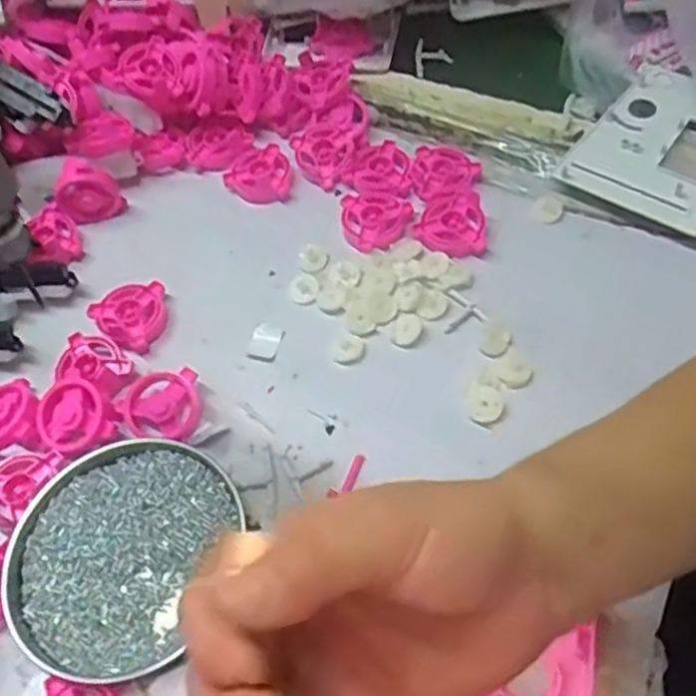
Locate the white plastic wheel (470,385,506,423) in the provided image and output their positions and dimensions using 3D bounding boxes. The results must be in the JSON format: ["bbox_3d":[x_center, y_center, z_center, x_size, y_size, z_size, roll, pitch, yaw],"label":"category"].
[{"bbox_3d":[0.089,0.036,0.459,0.021,0.004,0.025,10,59,11],"label":"white plastic wheel"}]

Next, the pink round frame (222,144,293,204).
[{"bbox_3d":[-0.073,-0.144,0.583,0.053,0.019,0.052,-2,57,4],"label":"pink round frame"}]

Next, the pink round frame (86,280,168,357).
[{"bbox_3d":[-0.152,-0.025,0.516,0.051,0.011,0.054,-39,62,-18],"label":"pink round frame"}]

